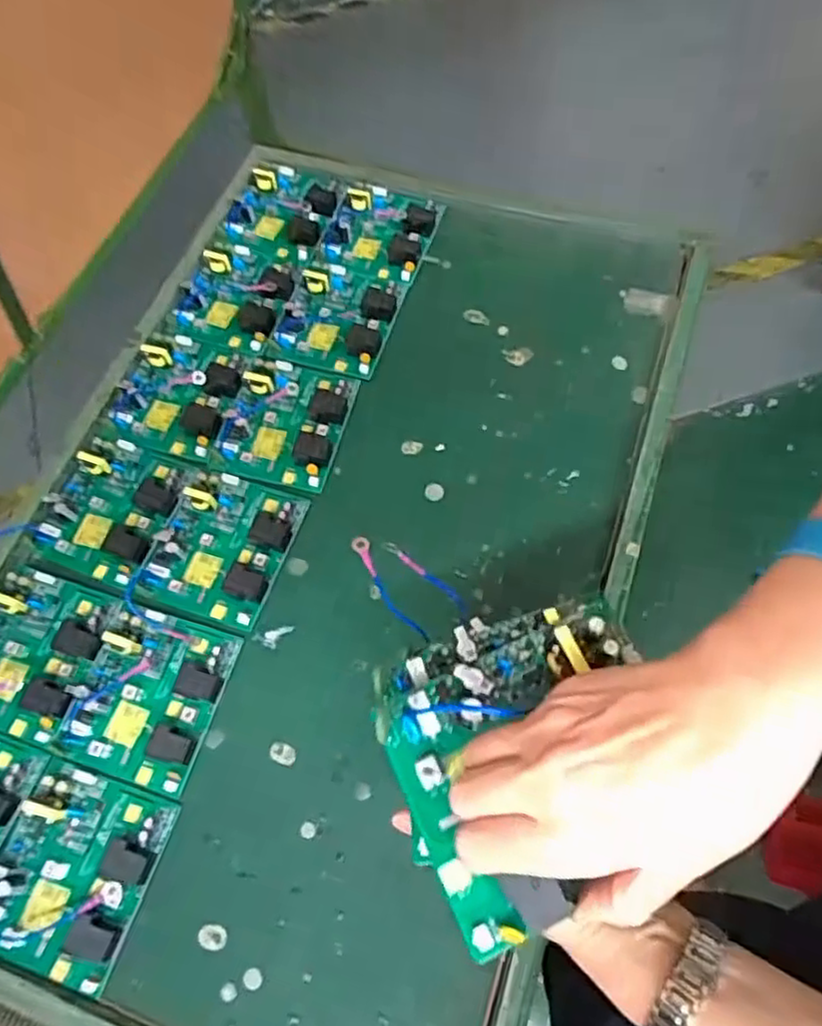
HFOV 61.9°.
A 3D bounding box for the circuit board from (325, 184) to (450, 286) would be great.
[{"bbox_3d":[-0.032,-0.317,0.760,0.108,0.018,0.127,15,65,11],"label":"circuit board"}]

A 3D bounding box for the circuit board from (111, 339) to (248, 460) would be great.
[{"bbox_3d":[-0.230,-0.126,0.673,0.118,0.028,0.128,13,65,10],"label":"circuit board"}]

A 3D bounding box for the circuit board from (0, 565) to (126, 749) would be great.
[{"bbox_3d":[-0.322,0.114,0.577,0.116,0.021,0.130,14,65,10],"label":"circuit board"}]

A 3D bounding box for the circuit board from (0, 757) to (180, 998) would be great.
[{"bbox_3d":[-0.252,0.261,0.504,0.115,0.020,0.128,15,66,11],"label":"circuit board"}]

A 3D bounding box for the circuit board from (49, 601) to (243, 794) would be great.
[{"bbox_3d":[-0.213,0.145,0.554,0.111,0.022,0.129,15,66,11],"label":"circuit board"}]

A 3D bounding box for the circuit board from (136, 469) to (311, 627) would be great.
[{"bbox_3d":[-0.168,0.026,0.607,0.119,0.023,0.130,13,65,10],"label":"circuit board"}]

